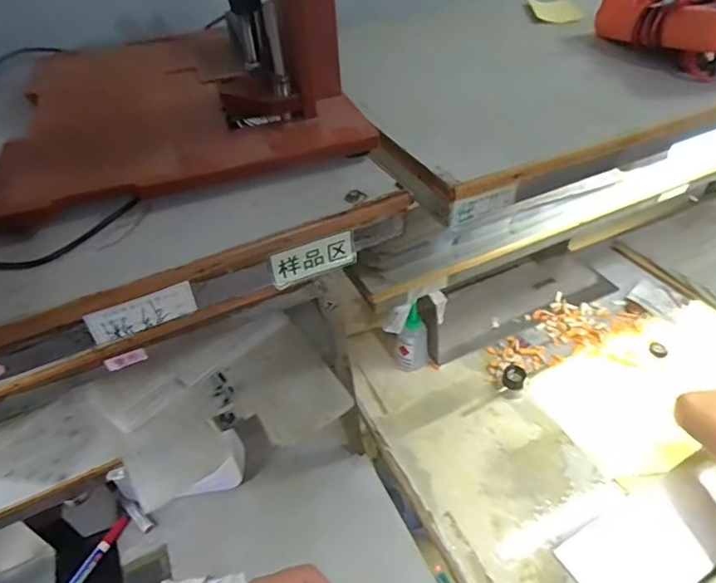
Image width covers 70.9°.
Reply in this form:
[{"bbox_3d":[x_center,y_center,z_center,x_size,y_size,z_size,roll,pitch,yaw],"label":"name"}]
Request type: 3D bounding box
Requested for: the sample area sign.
[{"bbox_3d":[-0.029,-0.020,0.334,0.058,0.027,0.004,-19,44,-14],"label":"sample area sign"}]

